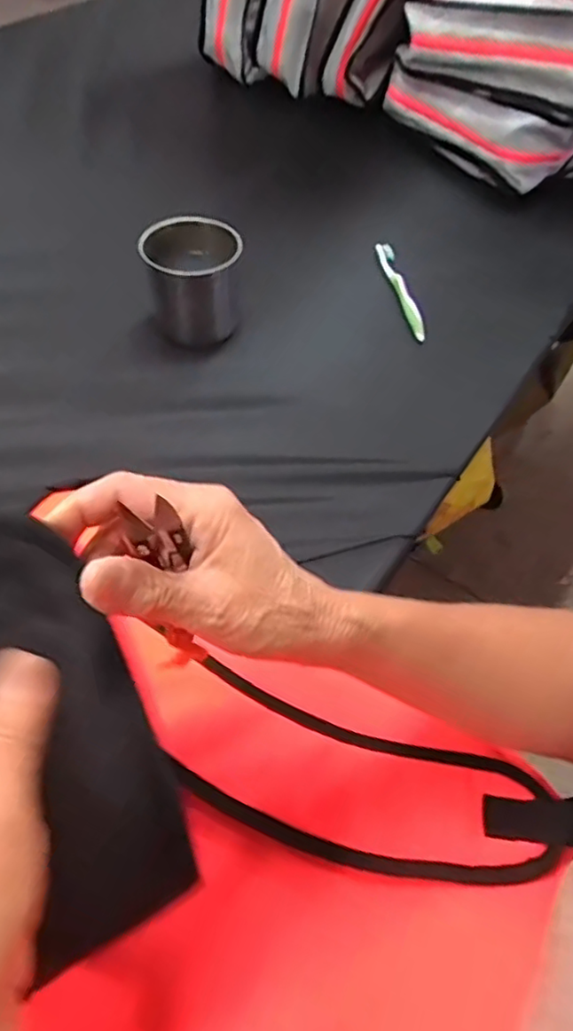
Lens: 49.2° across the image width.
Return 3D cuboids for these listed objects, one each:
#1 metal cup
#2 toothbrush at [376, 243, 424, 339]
[{"bbox_3d":[-0.103,-0.258,0.693,0.096,0.103,0.096,2,54,-3],"label":"metal cup"},{"bbox_3d":[0.141,-0.281,0.770,0.014,0.022,0.179,-6,54,-9],"label":"toothbrush"}]

